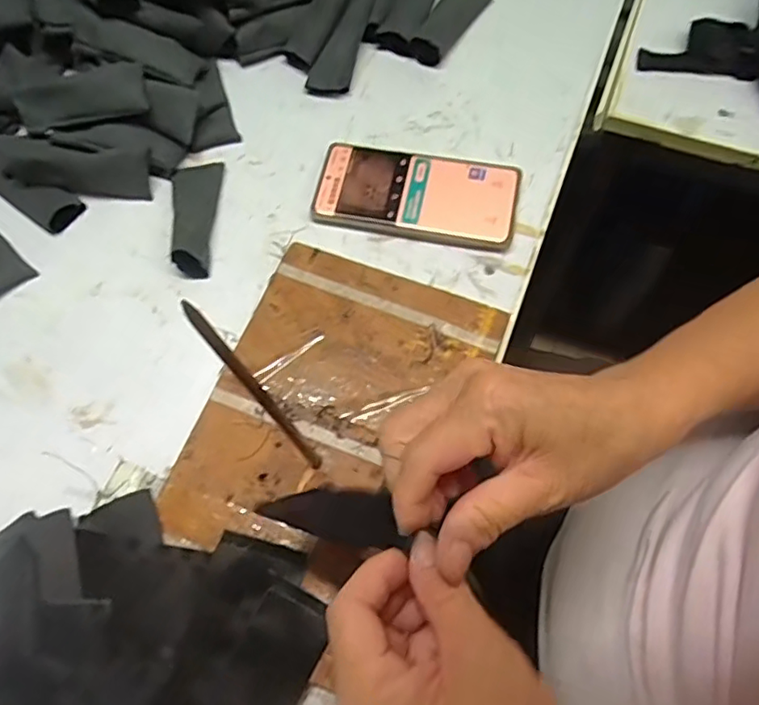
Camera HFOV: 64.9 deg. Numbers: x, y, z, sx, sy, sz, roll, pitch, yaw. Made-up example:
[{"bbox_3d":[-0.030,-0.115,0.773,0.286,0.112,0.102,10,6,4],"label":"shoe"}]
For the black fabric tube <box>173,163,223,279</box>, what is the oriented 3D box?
[{"bbox_3d":[-0.150,-0.112,0.467,0.036,0.030,0.107,-1,68,2],"label":"black fabric tube"}]

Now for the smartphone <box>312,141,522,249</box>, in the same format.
[{"bbox_3d":[0.029,-0.127,0.475,0.157,0.014,0.076,13,69,8],"label":"smartphone"}]

